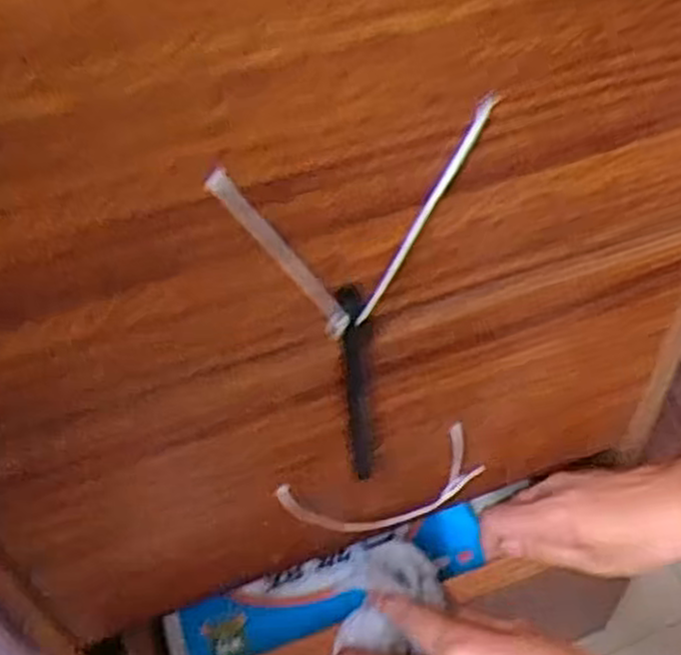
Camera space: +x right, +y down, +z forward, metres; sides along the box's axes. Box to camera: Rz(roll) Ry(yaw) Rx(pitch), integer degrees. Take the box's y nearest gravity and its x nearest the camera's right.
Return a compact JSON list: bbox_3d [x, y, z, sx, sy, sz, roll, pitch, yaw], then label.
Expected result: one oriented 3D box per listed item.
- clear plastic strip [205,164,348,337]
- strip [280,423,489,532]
[{"bbox_3d":[-0.019,-0.023,0.278,0.011,0.090,0.004,-30,47,8],"label":"clear plastic strip"},{"bbox_3d":[0.025,0.087,0.423,0.112,0.059,0.016,-18,52,-12],"label":"strip"}]

